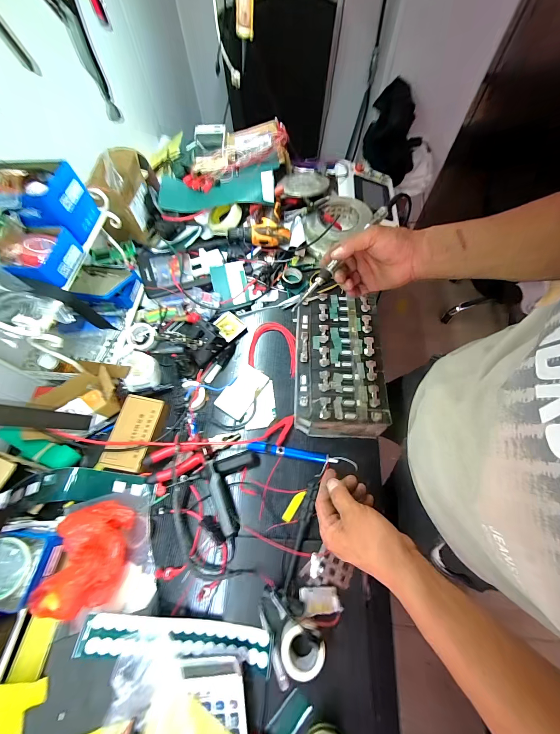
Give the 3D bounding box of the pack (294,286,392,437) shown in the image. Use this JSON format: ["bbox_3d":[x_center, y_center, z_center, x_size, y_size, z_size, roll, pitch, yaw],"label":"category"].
[{"bbox_3d":[0.125,-0.006,0.624,0.177,0.107,0.303,2,64,2],"label":"pack"}]

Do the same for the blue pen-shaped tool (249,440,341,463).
[{"bbox_3d":[0.024,0.180,0.586,0.186,0.019,0.021,8,64,5],"label":"blue pen-shaped tool"}]

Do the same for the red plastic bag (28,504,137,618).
[{"bbox_3d":[-0.325,0.316,0.467,0.122,0.076,0.160,8,64,5],"label":"red plastic bag"}]

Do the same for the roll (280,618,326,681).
[{"bbox_3d":[0.031,0.429,0.423,0.065,0.034,0.055,30,68,15],"label":"roll"}]

